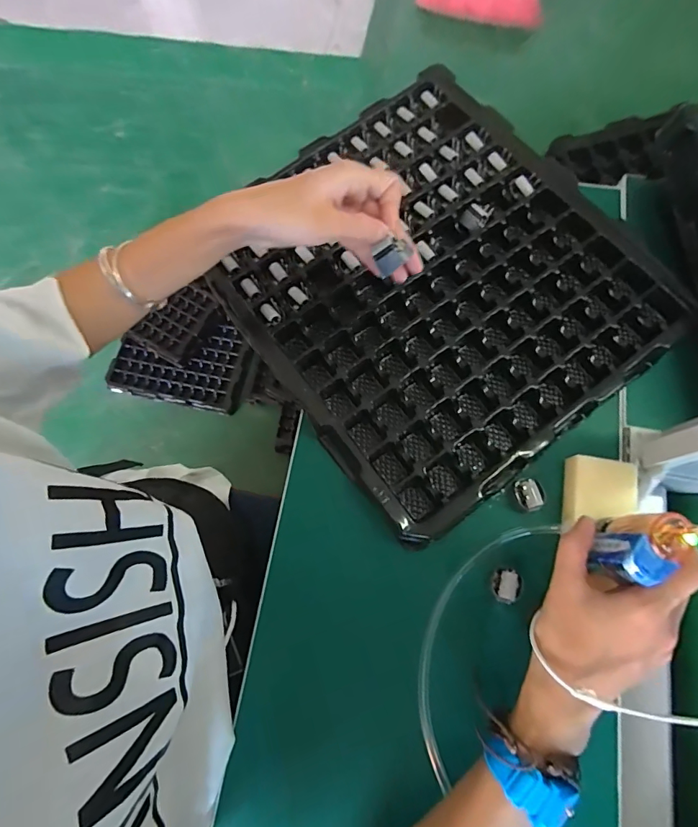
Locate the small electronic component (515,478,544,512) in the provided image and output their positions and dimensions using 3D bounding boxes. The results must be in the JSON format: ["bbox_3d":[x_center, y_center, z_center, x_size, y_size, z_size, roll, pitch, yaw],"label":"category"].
[{"bbox_3d":[0.154,0.070,0.375,0.024,0.021,0.026,-20,73,-4],"label":"small electronic component"}]

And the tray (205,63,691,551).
[{"bbox_3d":[0.080,-0.129,0.435,0.355,0.034,0.392,-34,75,-8],"label":"tray"}]

